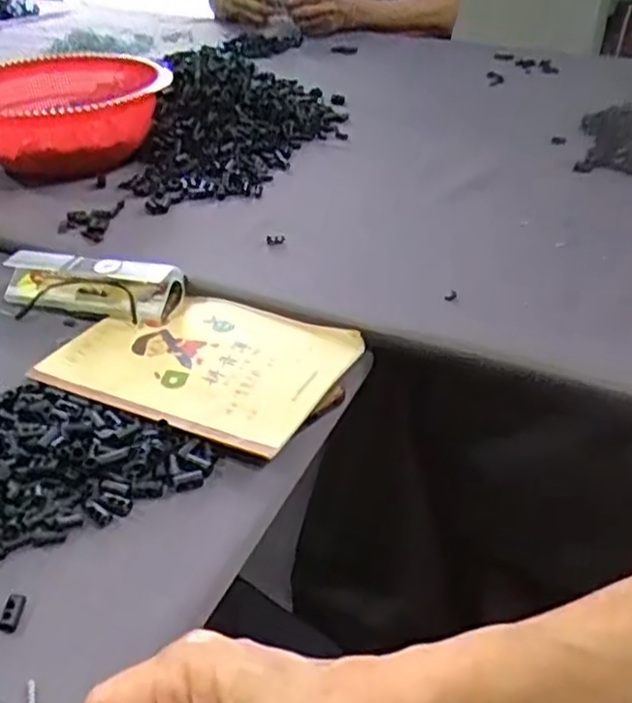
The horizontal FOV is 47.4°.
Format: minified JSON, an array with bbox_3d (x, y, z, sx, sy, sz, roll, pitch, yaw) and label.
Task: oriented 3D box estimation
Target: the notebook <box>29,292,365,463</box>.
[{"bbox_3d":[-0.084,0.002,0.533,0.204,0.005,0.144,15,41,22],"label":"notebook"}]

